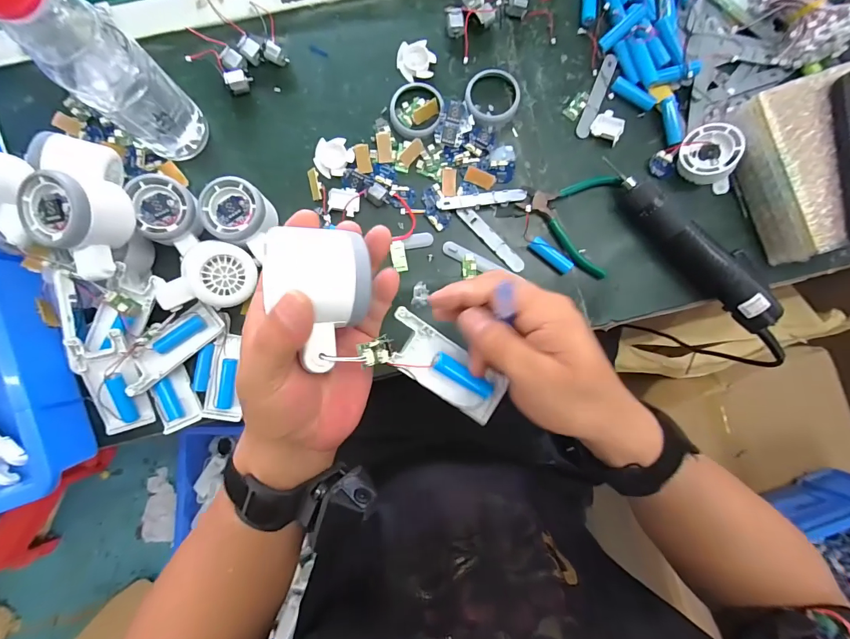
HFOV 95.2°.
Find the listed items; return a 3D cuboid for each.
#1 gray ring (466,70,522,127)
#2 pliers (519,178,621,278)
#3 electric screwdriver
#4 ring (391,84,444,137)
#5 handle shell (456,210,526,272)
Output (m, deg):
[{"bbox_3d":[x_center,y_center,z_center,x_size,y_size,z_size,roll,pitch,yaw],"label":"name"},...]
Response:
[{"bbox_3d":[0.073,-0.239,0.418,0.058,0.012,0.057,0,88,-2],"label":"gray ring"},{"bbox_3d":[0.154,-0.109,0.415,0.102,0.012,0.104,15,88,-1],"label":"pliers"},{"bbox_3d":[0.290,-0.062,0.404,0.041,0.049,0.260,-43,90,-2],"label":"electric screwdriver"},{"bbox_3d":[-0.009,-0.224,0.412,0.056,0.008,0.058,0,88,-2],"label":"ring"},{"bbox_3d":[0.071,-0.085,0.416,0.090,0.004,0.015,45,88,0],"label":"handle shell"}]

